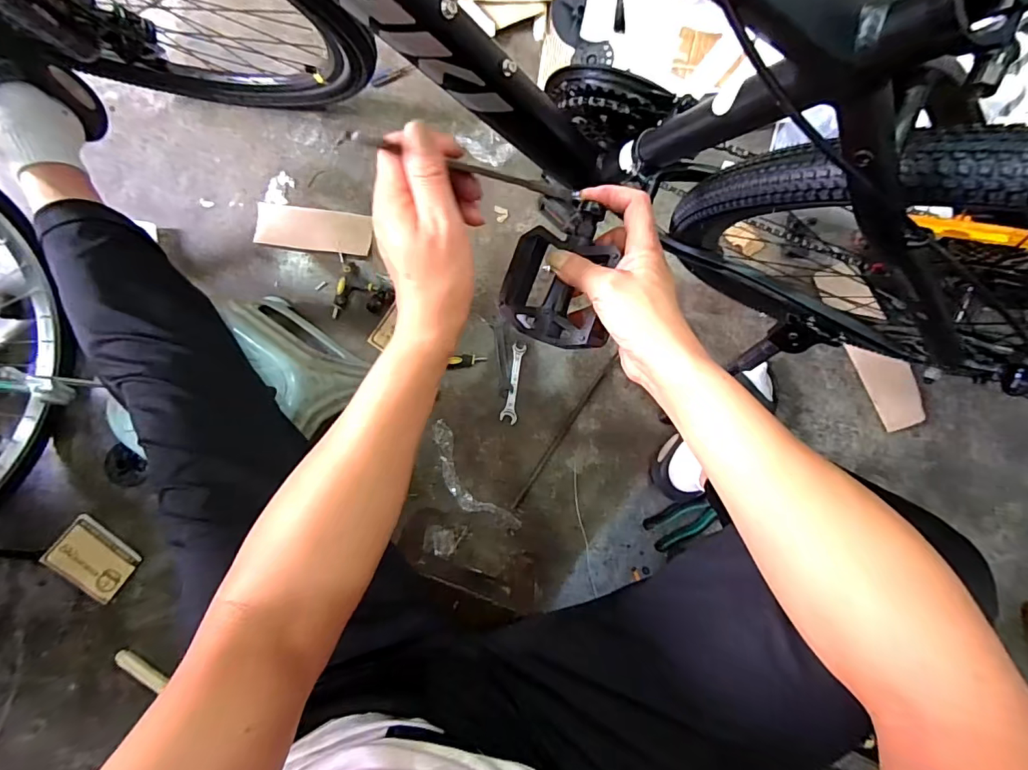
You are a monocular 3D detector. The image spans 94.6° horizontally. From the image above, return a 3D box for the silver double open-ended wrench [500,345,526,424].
[{"bbox_3d":[-0.001,-0.001,0.816,0.029,0.004,0.135,7,87,0],"label":"silver double open-ended wrench"}]

